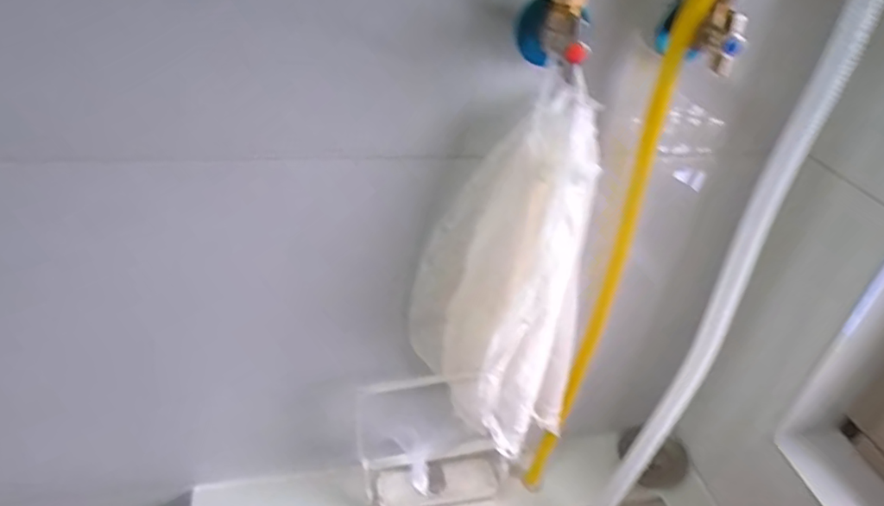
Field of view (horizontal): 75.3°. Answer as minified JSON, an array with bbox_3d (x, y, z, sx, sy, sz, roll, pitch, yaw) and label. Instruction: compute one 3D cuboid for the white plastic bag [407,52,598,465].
[{"bbox_3d":[0.054,0.026,0.498,0.121,0.351,0.089,26,40,25],"label":"white plastic bag"}]

